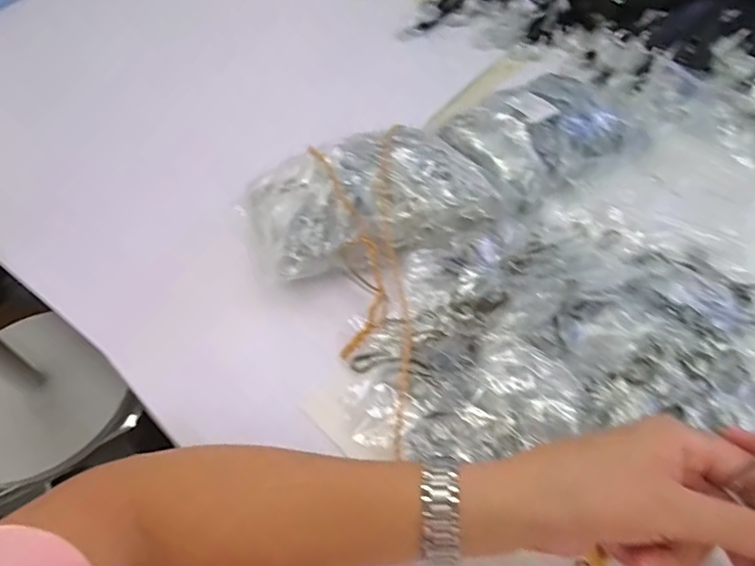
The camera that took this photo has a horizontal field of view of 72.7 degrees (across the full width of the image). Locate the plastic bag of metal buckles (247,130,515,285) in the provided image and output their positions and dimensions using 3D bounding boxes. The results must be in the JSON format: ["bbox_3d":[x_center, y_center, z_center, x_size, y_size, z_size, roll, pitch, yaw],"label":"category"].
[{"bbox_3d":[-0.005,-0.087,0.523,0.240,0.067,0.136,-21,53,-13],"label":"plastic bag of metal buckles"}]

